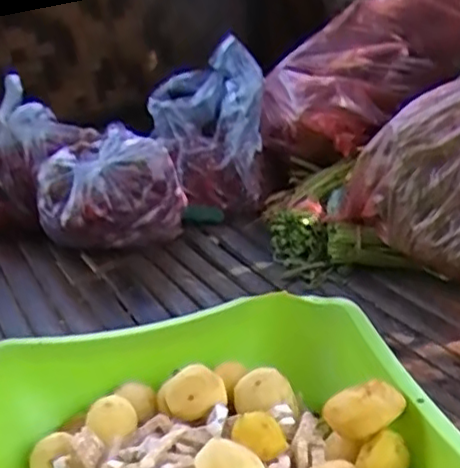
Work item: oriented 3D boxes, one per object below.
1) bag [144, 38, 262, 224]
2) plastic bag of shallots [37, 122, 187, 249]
[{"bbox_3d":[-0.031,-0.149,0.885,0.141,0.191,0.158,-10,26,-6],"label":"bag"},{"bbox_3d":[-0.138,-0.048,0.761,0.160,0.119,0.113,-12,26,-11],"label":"plastic bag of shallots"}]

